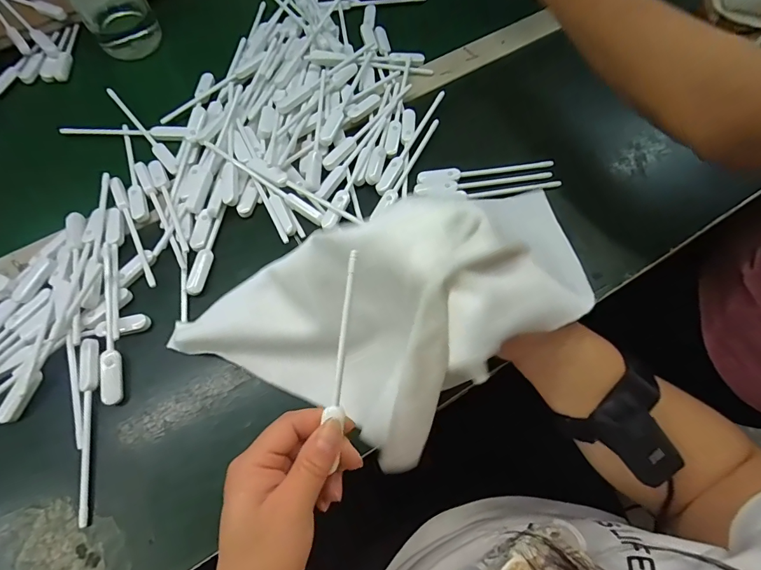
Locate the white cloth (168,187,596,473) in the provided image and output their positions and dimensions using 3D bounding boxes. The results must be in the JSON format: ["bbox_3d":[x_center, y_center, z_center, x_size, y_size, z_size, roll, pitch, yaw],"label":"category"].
[{"bbox_3d":[0.015,0.006,0.300,0.306,0.112,0.181,-37,73,-14],"label":"white cloth"}]

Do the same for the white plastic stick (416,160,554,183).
[{"bbox_3d":[0.108,-0.117,0.409,0.140,0.010,0.016,-7,68,-3],"label":"white plastic stick"}]

